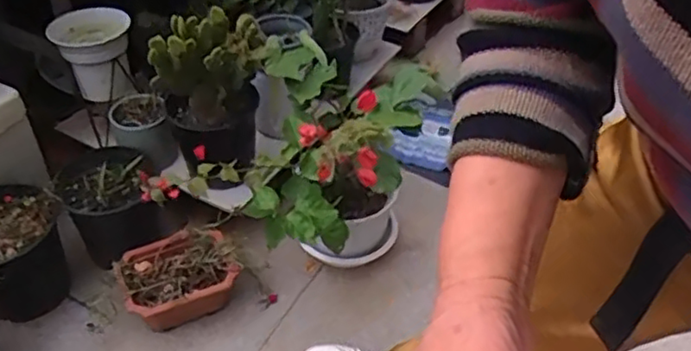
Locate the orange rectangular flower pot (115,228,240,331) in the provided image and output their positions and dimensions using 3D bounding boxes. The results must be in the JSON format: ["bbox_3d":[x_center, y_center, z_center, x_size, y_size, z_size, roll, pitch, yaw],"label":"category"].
[{"bbox_3d":[-0.332,0.212,1.305,0.216,0.120,0.164,-16,45,-21],"label":"orange rectangular flower pot"}]

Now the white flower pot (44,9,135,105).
[{"bbox_3d":[-0.569,-0.270,1.484,0.164,0.155,0.162,-23,48,-27],"label":"white flower pot"}]

